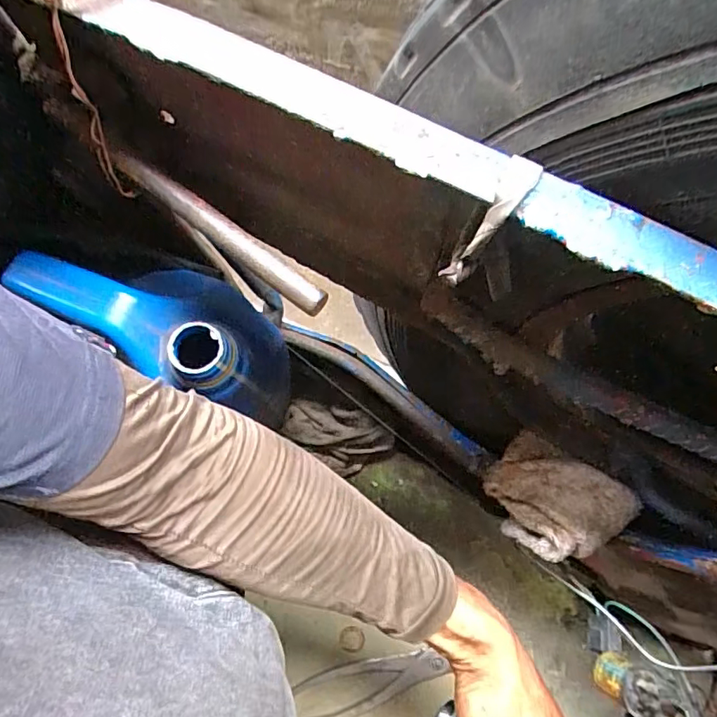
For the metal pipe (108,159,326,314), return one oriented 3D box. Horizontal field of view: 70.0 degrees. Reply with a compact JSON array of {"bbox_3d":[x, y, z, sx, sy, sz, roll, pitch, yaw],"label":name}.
[{"bbox_3d":[-0.074,-0.069,0.272,0.142,0.015,0.016,39,77,10],"label":"metal pipe"}]

